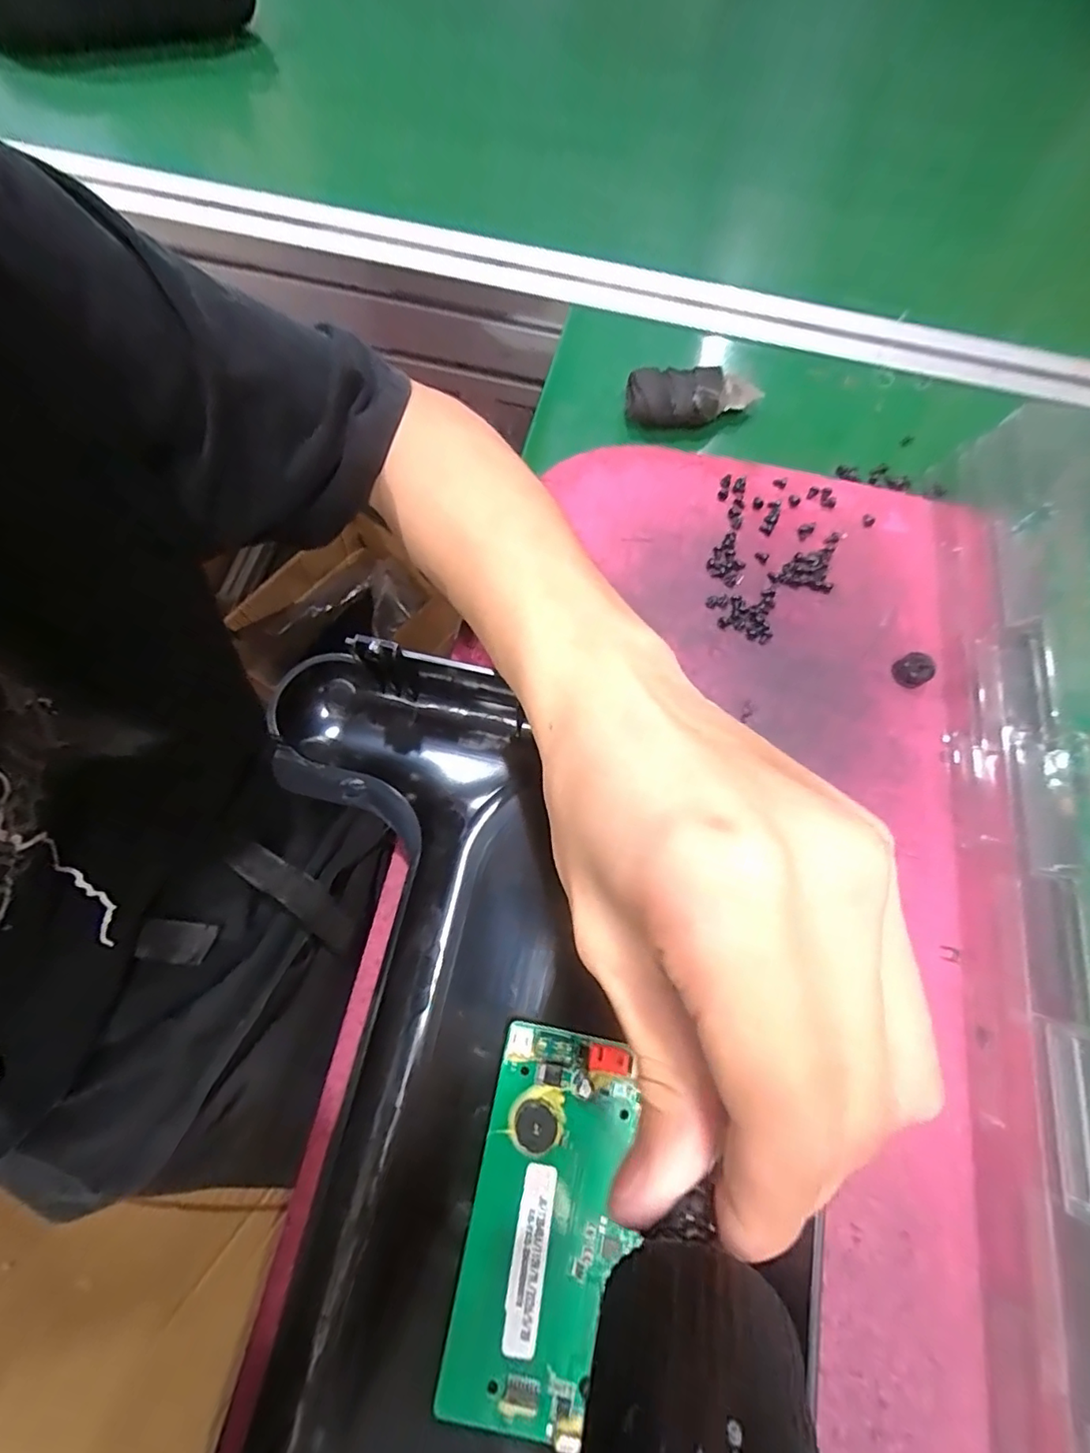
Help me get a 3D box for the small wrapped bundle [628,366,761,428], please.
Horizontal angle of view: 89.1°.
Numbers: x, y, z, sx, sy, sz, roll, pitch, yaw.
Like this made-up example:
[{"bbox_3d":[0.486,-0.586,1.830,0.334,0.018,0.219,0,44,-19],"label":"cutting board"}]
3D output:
[{"bbox_3d":[0.081,-0.180,0.304,0.072,0.021,0.027,-8,73,-1],"label":"small wrapped bundle"}]

